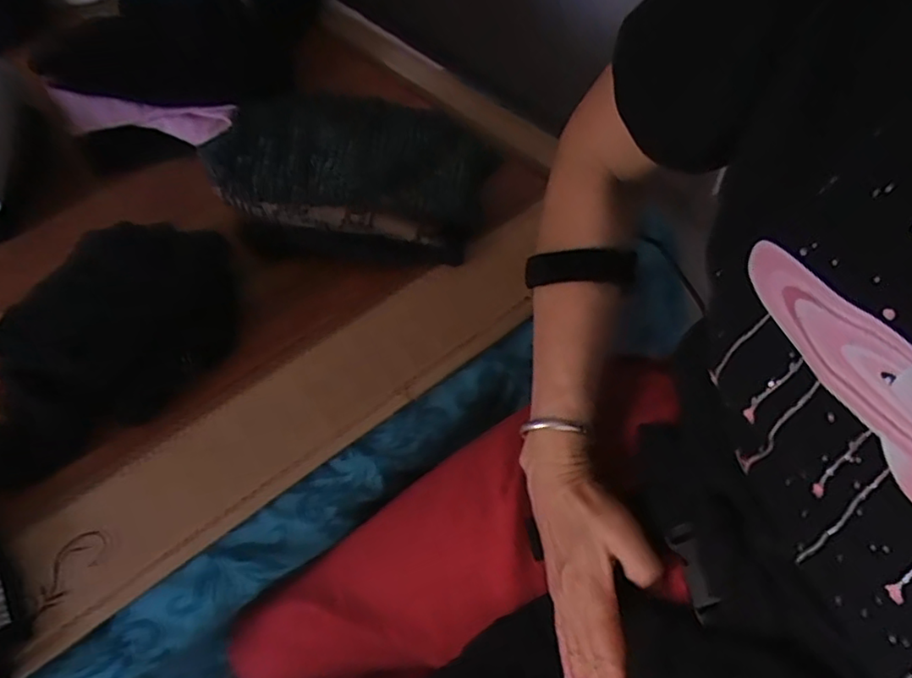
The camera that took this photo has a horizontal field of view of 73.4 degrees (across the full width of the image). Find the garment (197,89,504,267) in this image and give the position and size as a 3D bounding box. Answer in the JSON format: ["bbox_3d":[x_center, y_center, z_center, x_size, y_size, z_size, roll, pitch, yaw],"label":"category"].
[{"bbox_3d":[-0.110,-0.171,0.656,0.291,0.133,0.140,1,55,5],"label":"garment"}]

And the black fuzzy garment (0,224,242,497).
[{"bbox_3d":[-0.344,0.006,0.578,0.156,0.082,0.312,27,61,21],"label":"black fuzzy garment"}]

